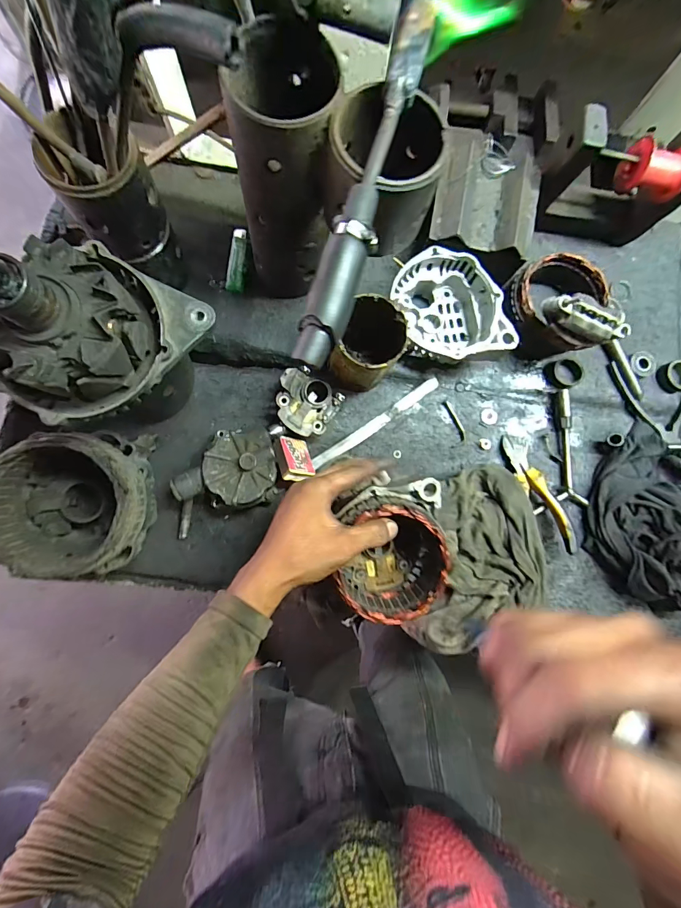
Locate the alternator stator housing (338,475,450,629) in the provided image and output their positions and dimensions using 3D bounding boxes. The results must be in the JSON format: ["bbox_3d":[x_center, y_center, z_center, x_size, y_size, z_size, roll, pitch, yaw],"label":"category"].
[{"bbox_3d":[0.050,0.093,0.401,0.104,0.089,0.140,4,82,-4],"label":"alternator stator housing"}]

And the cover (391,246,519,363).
[{"bbox_3d":[0.125,-0.163,0.465,0.116,0.071,0.145,-26,85,-8],"label":"cover"}]

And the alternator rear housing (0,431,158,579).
[{"bbox_3d":[-0.261,0.049,0.393,0.127,0.109,0.135,-10,83,-6],"label":"alternator rear housing"}]

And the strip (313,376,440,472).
[{"bbox_3d":[0.045,-0.039,0.486,0.187,0.006,0.015,-35,74,-6],"label":"strip"}]

